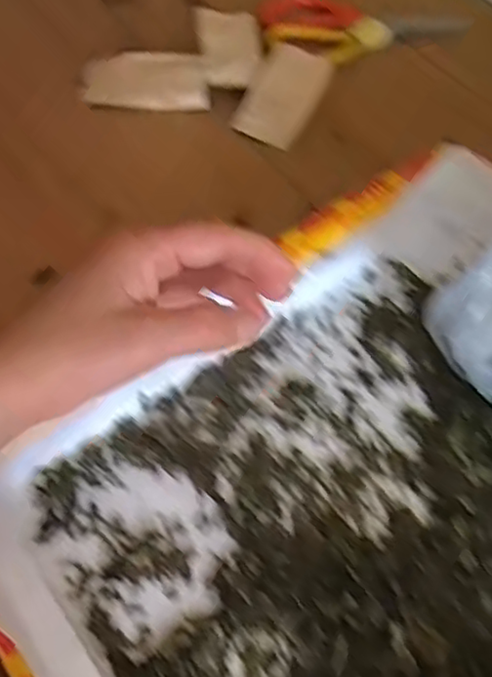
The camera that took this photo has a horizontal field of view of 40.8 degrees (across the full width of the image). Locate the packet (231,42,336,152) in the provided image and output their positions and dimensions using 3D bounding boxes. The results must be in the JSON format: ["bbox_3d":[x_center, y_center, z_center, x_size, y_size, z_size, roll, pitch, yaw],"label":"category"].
[{"bbox_3d":[0.035,-0.223,0.605,0.059,0.004,0.108,25,70,3],"label":"packet"}]

